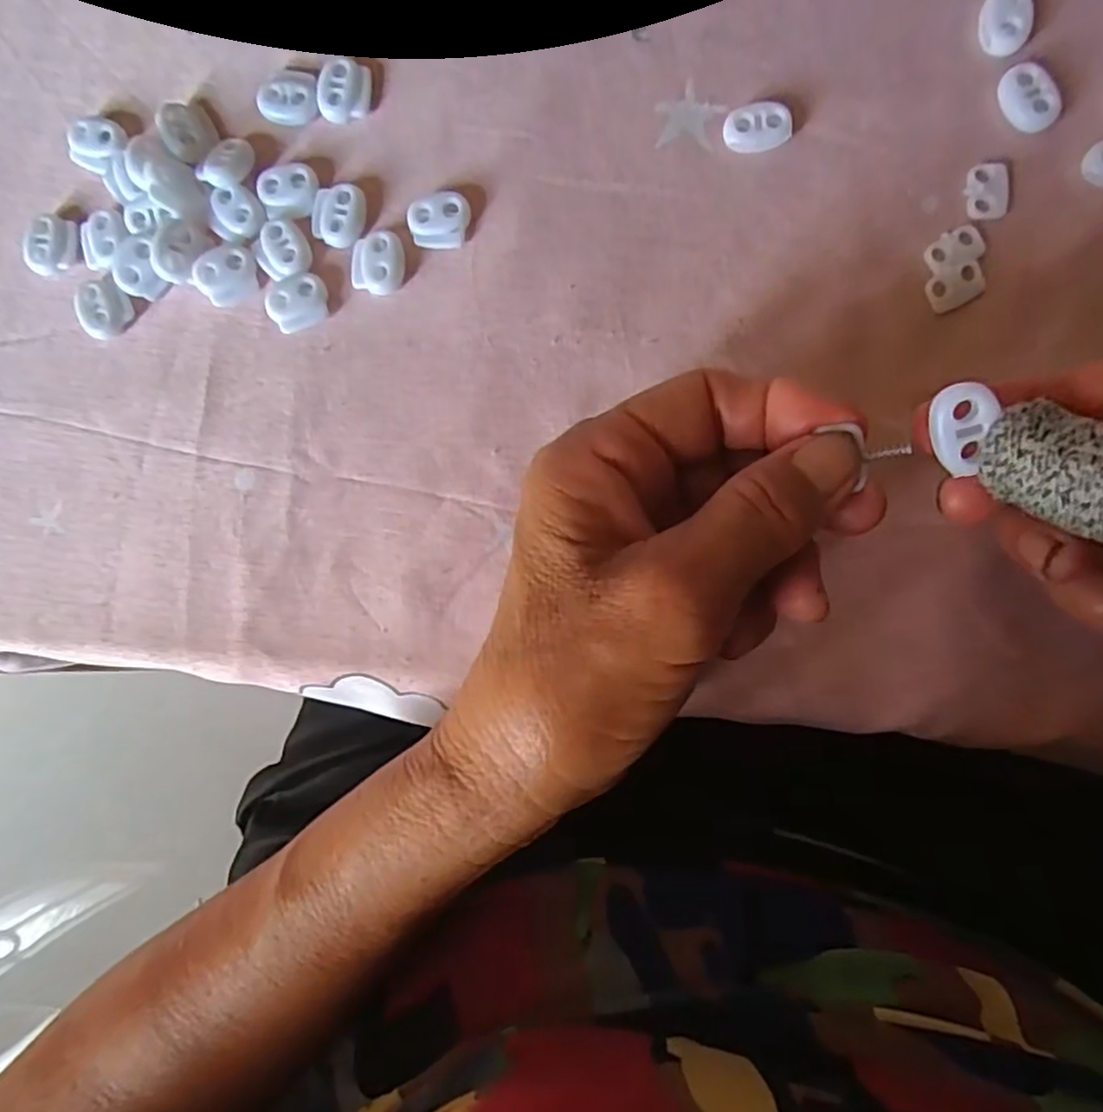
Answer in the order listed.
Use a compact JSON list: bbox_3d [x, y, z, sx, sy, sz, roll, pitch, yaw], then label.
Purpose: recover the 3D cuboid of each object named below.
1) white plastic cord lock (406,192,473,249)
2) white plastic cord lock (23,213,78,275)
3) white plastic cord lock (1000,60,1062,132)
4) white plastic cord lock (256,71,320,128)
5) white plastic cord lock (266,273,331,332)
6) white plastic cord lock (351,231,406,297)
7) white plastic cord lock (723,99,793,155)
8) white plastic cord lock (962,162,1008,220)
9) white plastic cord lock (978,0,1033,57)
[{"bbox_3d":[-0.040,-0.118,0.243,0.021,0.006,0.018,11,89,7],"label":"white plastic cord lock"},{"bbox_3d":[-0.186,-0.116,0.257,0.019,0.006,0.023,19,90,7],"label":"white plastic cord lock"},{"bbox_3d":[0.155,-0.149,0.225,0.014,0.006,0.022,-22,85,5],"label":"white plastic cord lock"},{"bbox_3d":[-0.095,-0.166,0.251,0.022,0.006,0.017,-1,88,6],"label":"white plastic cord lock"},{"bbox_3d":[-0.091,-0.091,0.247,0.021,0.006,0.019,-18,86,5],"label":"white plastic cord lock"},{"bbox_3d":[-0.062,-0.104,0.245,0.018,0.006,0.021,9,89,7],"label":"white plastic cord lock"},{"bbox_3d":[0.070,-0.145,0.234,0.022,0.006,0.014,-1,88,6],"label":"white plastic cord lock"},{"bbox_3d":[0.143,-0.120,0.225,0.013,0.004,0.019,7,89,7],"label":"white plastic cord lock"},{"bbox_3d":[0.149,-0.176,0.227,0.014,0.006,0.023,4,88,7],"label":"white plastic cord lock"}]

